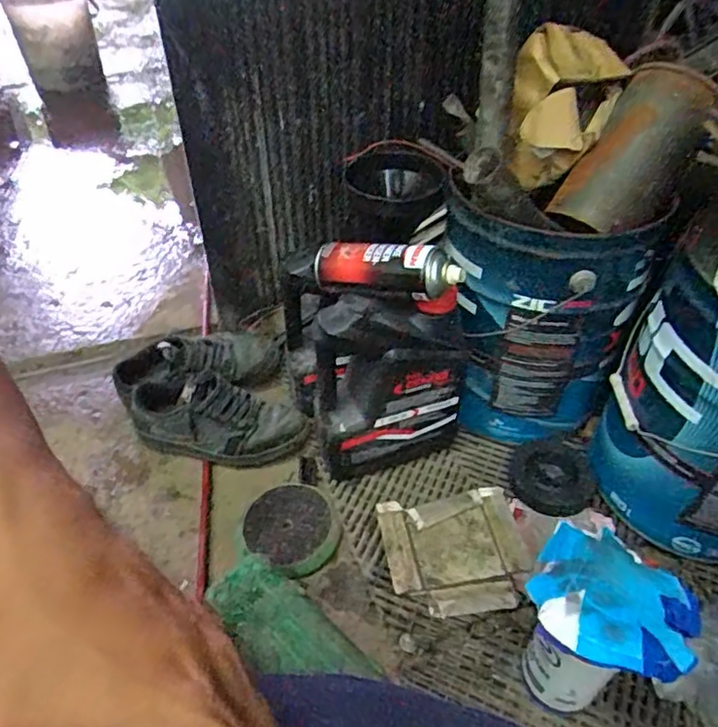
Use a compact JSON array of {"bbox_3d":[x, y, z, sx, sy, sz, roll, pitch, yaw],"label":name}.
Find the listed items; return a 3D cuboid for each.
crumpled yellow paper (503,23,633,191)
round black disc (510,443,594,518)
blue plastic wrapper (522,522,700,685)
[{"bbox_3d":[0.263,-0.330,0.783,0.125,0.165,0.116,21,49,22],"label":"crumpled yellow paper"},{"bbox_3d":[0.281,0.166,0.872,0.114,0.021,0.114,0,42,0],"label":"round black disc"},{"bbox_3d":[0.231,0.212,0.545,0.145,0.040,0.142,30,52,29],"label":"blue plastic wrapper"}]

